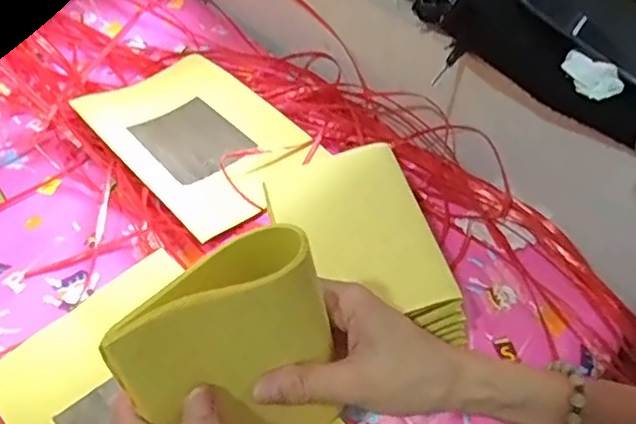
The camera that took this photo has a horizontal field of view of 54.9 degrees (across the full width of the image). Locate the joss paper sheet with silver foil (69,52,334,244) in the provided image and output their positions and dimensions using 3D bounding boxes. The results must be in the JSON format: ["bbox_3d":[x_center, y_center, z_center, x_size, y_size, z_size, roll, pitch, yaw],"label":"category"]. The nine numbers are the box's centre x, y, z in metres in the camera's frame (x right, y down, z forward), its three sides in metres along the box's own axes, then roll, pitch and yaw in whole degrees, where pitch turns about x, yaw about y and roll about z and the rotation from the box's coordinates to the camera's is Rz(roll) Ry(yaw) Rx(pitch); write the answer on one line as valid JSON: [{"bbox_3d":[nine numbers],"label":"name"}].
[{"bbox_3d":[-0.124,-0.086,0.624,0.157,0.025,0.251,-35,58,-26],"label":"joss paper sheet with silver foil"}]

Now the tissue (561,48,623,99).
[{"bbox_3d":[0.206,-0.104,0.464,0.030,0.013,0.047,-33,64,11],"label":"tissue"}]

